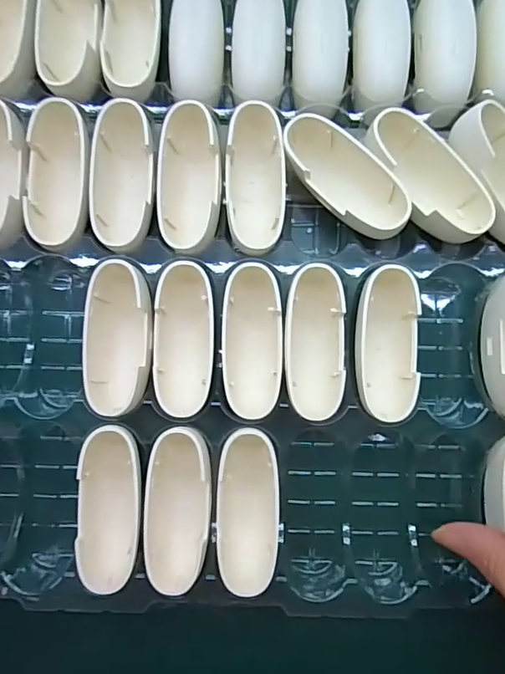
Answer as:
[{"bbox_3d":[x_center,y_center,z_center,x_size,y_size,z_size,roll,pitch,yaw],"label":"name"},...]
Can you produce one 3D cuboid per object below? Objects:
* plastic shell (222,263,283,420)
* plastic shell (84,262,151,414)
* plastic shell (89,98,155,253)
[{"bbox_3d":[0.001,0.002,0.229,0.027,0.023,0.067,-1,86,0],"label":"plastic shell"},{"bbox_3d":[-0.061,0.001,0.229,0.028,0.025,0.067,-1,86,0],"label":"plastic shell"},{"bbox_3d":[-0.061,-0.075,0.233,0.029,0.020,0.071,1,86,0],"label":"plastic shell"}]

